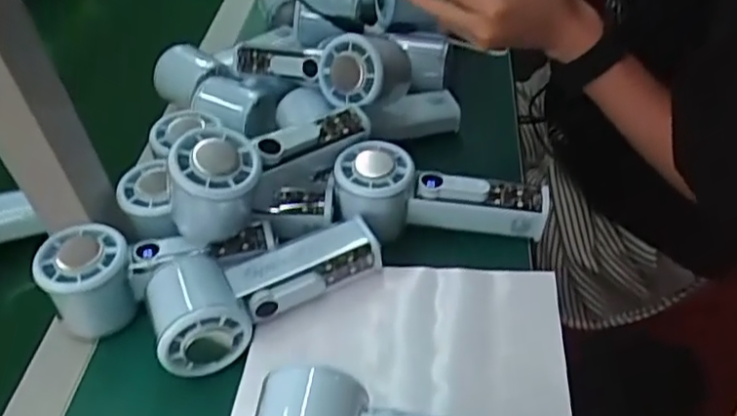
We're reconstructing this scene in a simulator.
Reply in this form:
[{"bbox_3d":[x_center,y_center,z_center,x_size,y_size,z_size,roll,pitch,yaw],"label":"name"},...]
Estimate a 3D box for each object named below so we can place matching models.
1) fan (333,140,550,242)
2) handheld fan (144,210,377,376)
[{"bbox_3d":[0.052,-0.006,0.481,0.151,0.050,0.054,9,43,-3],"label":"fan"},{"bbox_3d":[-0.068,0.048,0.437,0.152,0.051,0.065,-22,44,-15],"label":"handheld fan"}]

